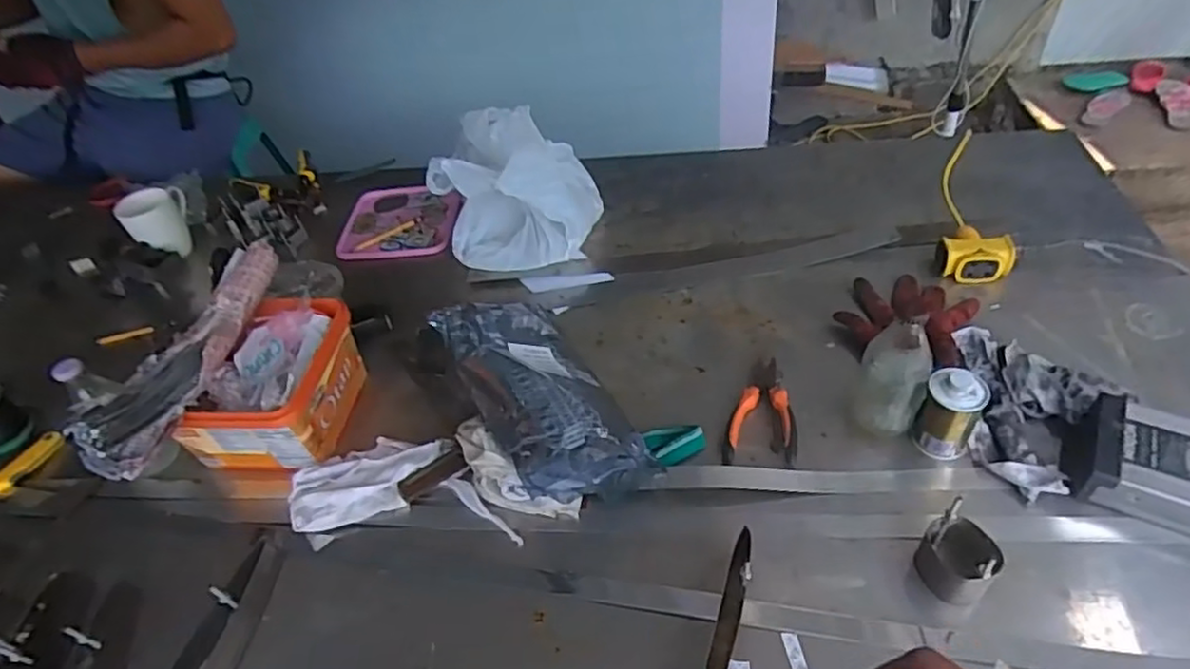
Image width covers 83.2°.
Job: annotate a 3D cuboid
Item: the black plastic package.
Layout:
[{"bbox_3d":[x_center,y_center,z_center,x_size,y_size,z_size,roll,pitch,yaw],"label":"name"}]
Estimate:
[{"bbox_3d":[-0.065,0.065,0.779,0.150,0.073,0.314,-23,46,-17],"label":"black plastic package"}]

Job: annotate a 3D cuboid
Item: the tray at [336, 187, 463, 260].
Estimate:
[{"bbox_3d":[-0.321,-0.189,1.112,0.183,0.020,0.180,-2,44,5],"label":"tray"}]

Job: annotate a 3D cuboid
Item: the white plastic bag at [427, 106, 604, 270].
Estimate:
[{"bbox_3d":[-0.123,-0.230,1.032,0.252,0.156,0.255,-10,43,-3],"label":"white plastic bag"}]

